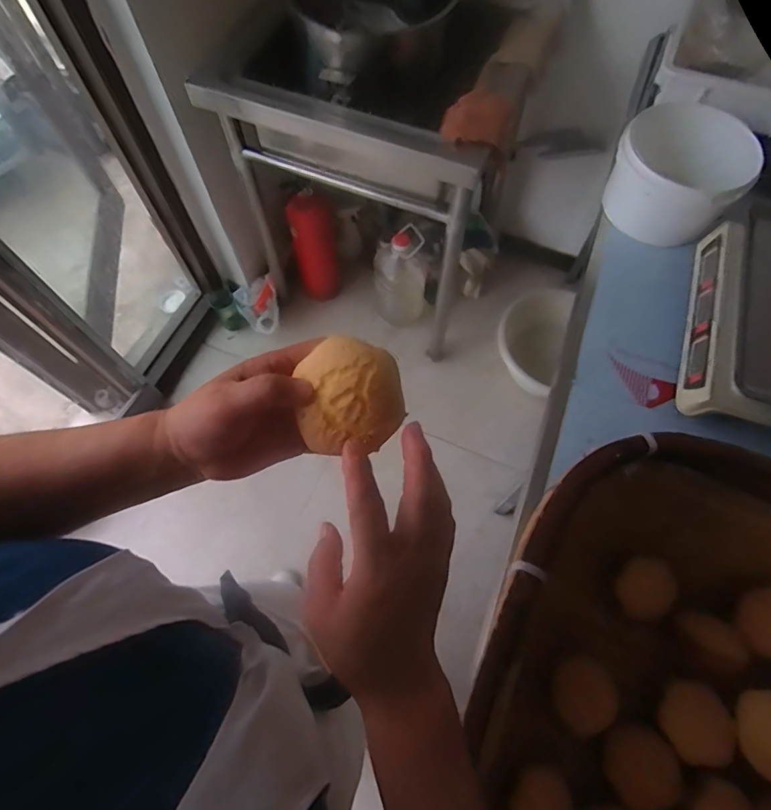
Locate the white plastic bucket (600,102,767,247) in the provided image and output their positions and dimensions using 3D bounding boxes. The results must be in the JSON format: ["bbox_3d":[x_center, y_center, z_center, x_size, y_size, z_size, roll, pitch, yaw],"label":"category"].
[{"bbox_3d":[0.453,-0.363,0.742,0.185,0.113,0.185,0,67,-1],"label":"white plastic bucket"}]

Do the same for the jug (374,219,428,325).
[{"bbox_3d":[0.051,-0.387,1.515,0.166,0.340,0.146,-9,67,-5],"label":"jug"}]

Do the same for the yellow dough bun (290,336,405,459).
[{"bbox_3d":[-0.023,-0.004,0.304,0.061,0.040,0.073,23,110,1],"label":"yellow dough bun"}]

